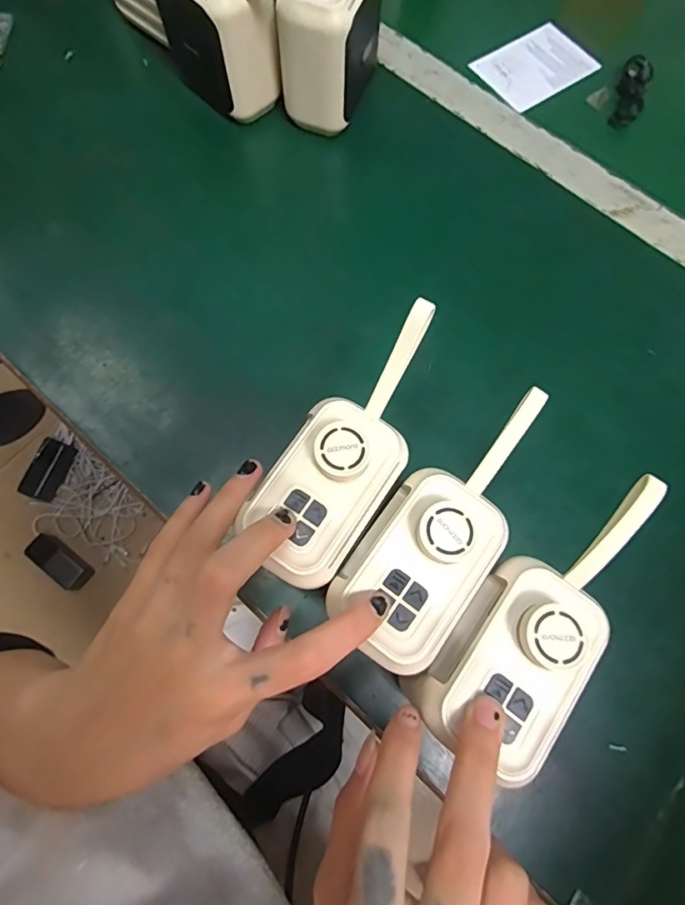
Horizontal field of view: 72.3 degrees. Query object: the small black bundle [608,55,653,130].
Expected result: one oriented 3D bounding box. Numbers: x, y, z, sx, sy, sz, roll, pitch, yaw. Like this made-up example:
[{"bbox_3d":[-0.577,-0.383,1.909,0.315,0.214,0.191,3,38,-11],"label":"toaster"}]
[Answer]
[{"bbox_3d":[0.251,-0.312,0.407,0.023,0.018,0.066,17,75,4],"label":"small black bundle"}]

